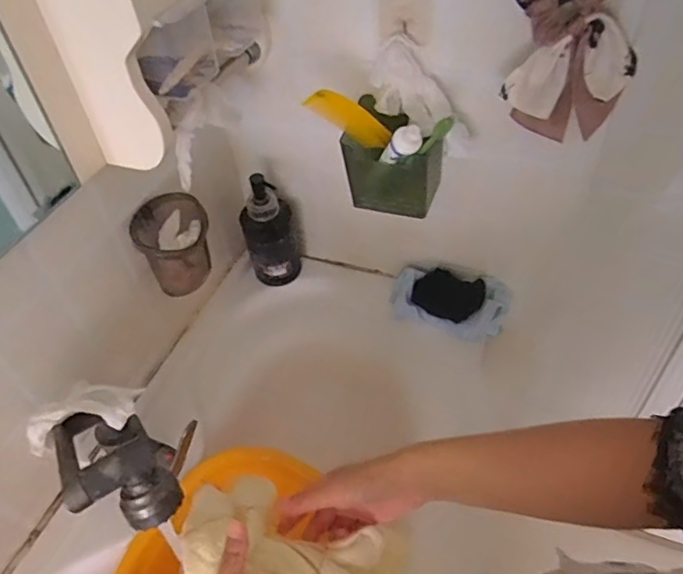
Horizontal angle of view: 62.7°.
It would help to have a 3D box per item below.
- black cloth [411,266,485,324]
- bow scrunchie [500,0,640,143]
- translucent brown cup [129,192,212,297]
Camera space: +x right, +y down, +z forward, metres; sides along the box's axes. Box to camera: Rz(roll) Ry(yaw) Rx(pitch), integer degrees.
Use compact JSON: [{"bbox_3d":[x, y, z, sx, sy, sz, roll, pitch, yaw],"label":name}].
[{"bbox_3d":[0.155,0.011,0.814,0.099,0.031,0.065,12,49,17],"label":"black cloth"},{"bbox_3d":[0.220,-0.222,0.529,0.108,0.163,0.059,18,51,21],"label":"bow scrunchie"},{"bbox_3d":[-0.202,-0.048,0.696,0.090,0.098,0.082,-3,47,3],"label":"translucent brown cup"}]

